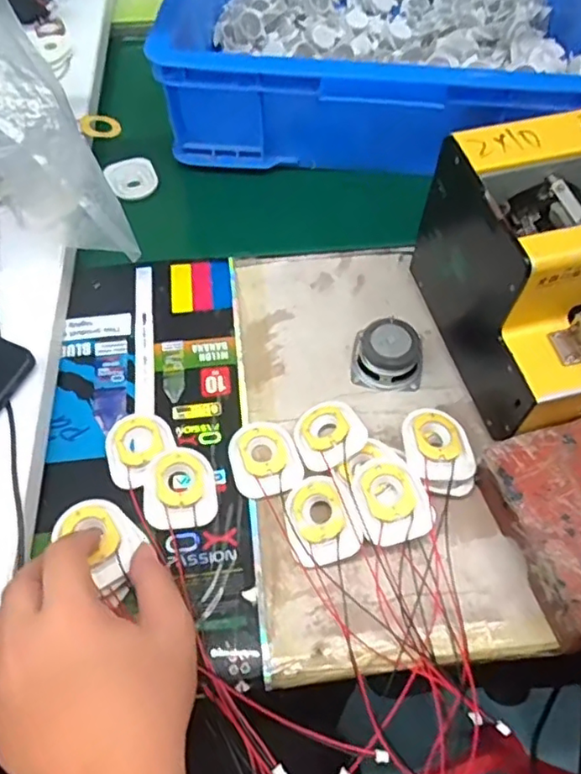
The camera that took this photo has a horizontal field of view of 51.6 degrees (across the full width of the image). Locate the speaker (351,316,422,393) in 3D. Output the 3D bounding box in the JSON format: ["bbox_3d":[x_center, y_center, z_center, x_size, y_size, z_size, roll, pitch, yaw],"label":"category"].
[{"bbox_3d":[0.077,-0.027,0.476,0.053,0.027,0.052,5,59,3],"label":"speaker"}]

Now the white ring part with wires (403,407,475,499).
[{"bbox_3d":[0.105,0.047,0.432,0.044,0.020,0.063,-7,59,-4],"label":"white ring part with wires"}]

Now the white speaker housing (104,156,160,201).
[{"bbox_3d":[-0.161,-0.212,0.610,0.047,0.013,0.049,-24,62,-14],"label":"white speaker housing"}]

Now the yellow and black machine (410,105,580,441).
[{"bbox_3d":[0.190,-0.077,0.427,0.128,0.137,0.178,-12,59,-8],"label":"yellow and black machine"}]

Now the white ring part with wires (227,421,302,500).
[{"bbox_3d":[-0.020,0.054,0.441,0.049,0.010,0.060,-18,60,-11],"label":"white ring part with wires"}]

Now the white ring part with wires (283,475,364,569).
[{"bbox_3d":[0.021,0.089,0.406,0.045,0.017,0.058,-27,63,10],"label":"white ring part with wires"}]

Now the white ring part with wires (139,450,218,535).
[{"bbox_3d":[-0.077,0.073,0.419,0.051,0.015,0.053,-13,60,-8],"label":"white ring part with wires"}]

